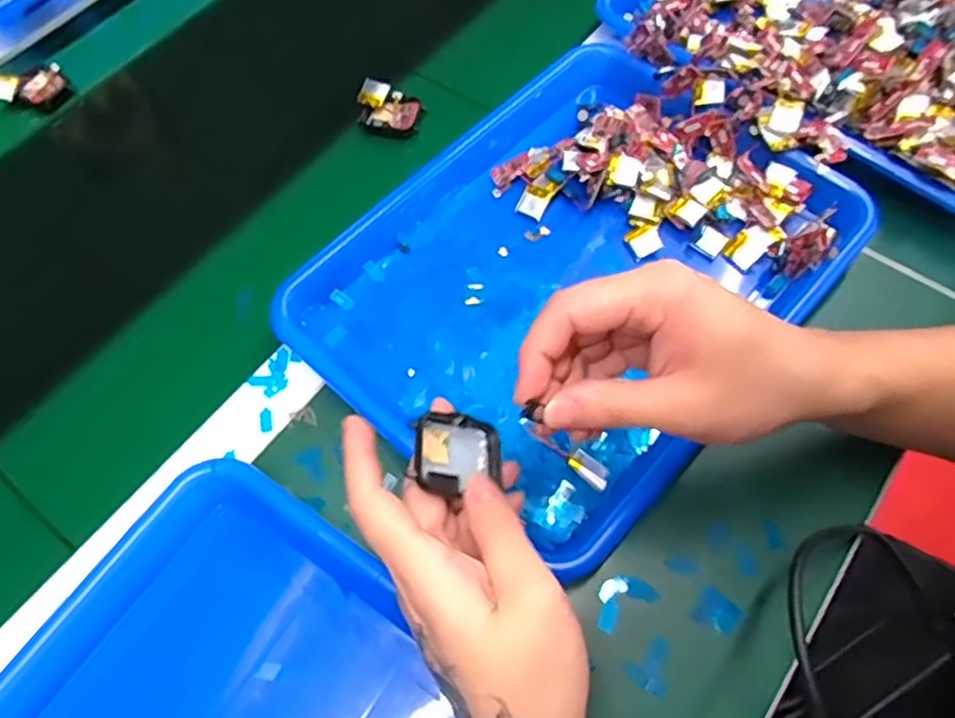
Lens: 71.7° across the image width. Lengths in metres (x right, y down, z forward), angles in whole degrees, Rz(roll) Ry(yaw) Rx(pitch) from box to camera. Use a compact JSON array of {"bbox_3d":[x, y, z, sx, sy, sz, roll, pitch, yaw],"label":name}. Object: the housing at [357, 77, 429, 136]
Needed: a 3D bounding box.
[{"bbox_3d":[-0.070,-0.196,0.518,0.052,0.015,0.041,19,66,9],"label":"housing"}]

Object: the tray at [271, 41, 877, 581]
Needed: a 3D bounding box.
[{"bbox_3d":[0.058,-0.062,0.439,0.274,0.041,0.330,40,70,18],"label":"tray"}]

